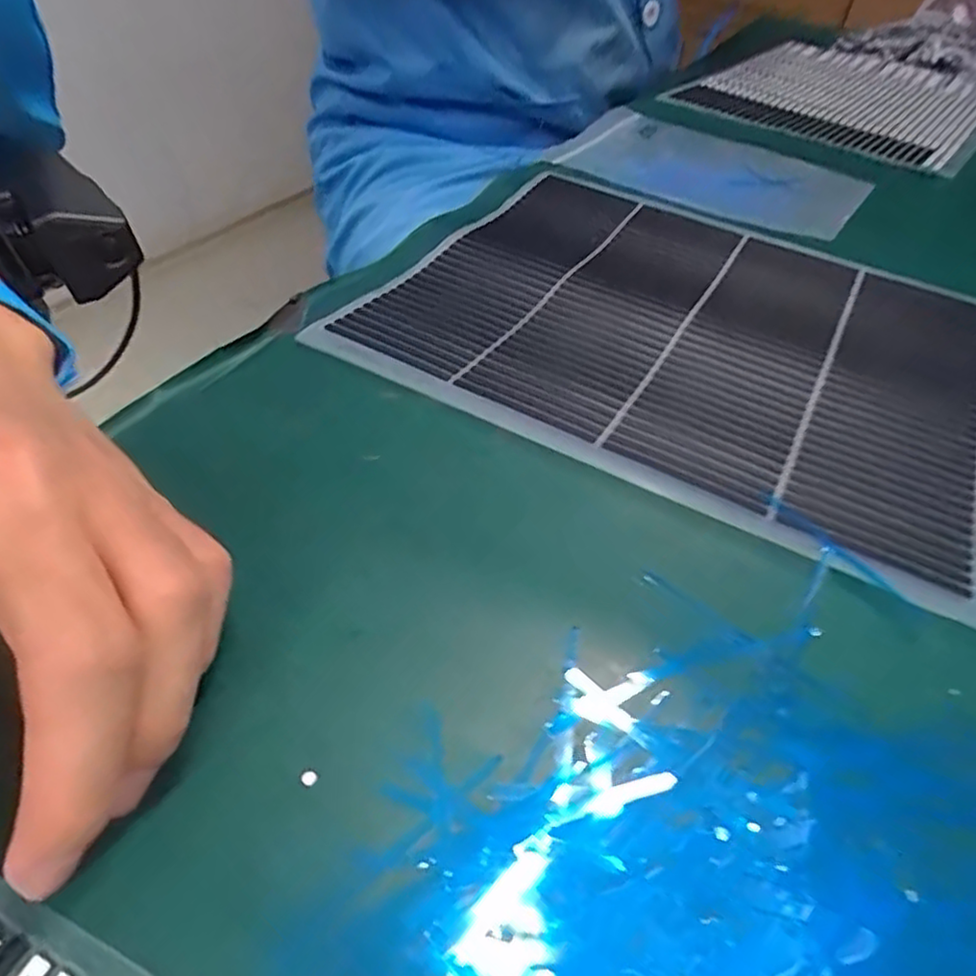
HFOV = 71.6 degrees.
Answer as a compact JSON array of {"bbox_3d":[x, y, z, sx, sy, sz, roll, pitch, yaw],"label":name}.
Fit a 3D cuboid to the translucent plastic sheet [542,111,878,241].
[{"bbox_3d":[0.145,-0.209,0.448,0.186,0.011,0.143,24,46,18],"label":"translucent plastic sheet"}]

